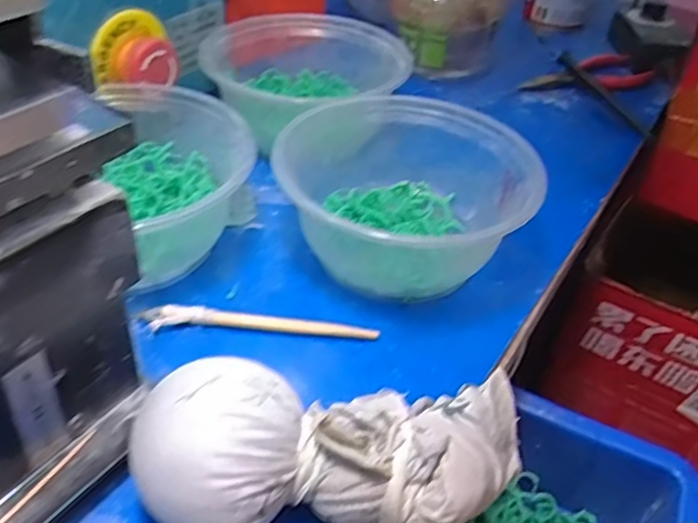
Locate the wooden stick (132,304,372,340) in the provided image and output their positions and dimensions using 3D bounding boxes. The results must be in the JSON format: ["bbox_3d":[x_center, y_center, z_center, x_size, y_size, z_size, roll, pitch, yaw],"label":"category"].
[{"bbox_3d":[-0.043,0.030,0.318,0.112,0.008,0.013,3,40,-4],"label":"wooden stick"}]

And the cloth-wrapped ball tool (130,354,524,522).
[{"bbox_3d":[0.001,0.070,0.243,0.148,0.051,0.065,-2,40,-10],"label":"cloth-wrapped ball tool"}]

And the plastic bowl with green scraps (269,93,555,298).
[{"bbox_3d":[0.032,-0.031,0.350,0.126,0.060,0.127,4,40,-3],"label":"plastic bowl with green scraps"}]

